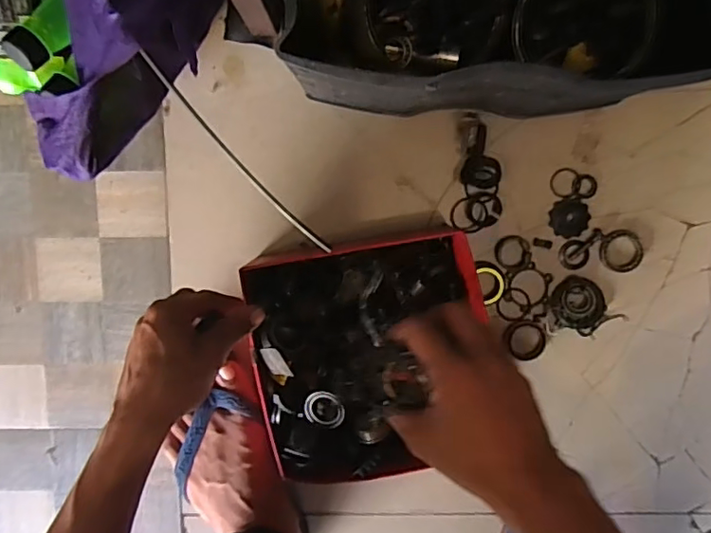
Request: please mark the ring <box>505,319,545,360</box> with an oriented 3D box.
[{"bbox_3d":[0.175,0.075,0.579,0.036,0.005,0.045,-35,96,4],"label":"ring"}]

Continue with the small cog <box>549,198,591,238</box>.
[{"bbox_3d":[0.213,-0.048,0.563,0.038,0.004,0.036,-3,97,0],"label":"small cog"}]

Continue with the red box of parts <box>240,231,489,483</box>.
[{"bbox_3d":[0.016,0.085,0.530,0.201,0.080,0.200,-8,97,1],"label":"red box of parts"}]

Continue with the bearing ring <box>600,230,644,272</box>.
[{"bbox_3d":[0.265,-0.016,0.566,0.042,0.004,0.042,0,97,0],"label":"bearing ring"}]

